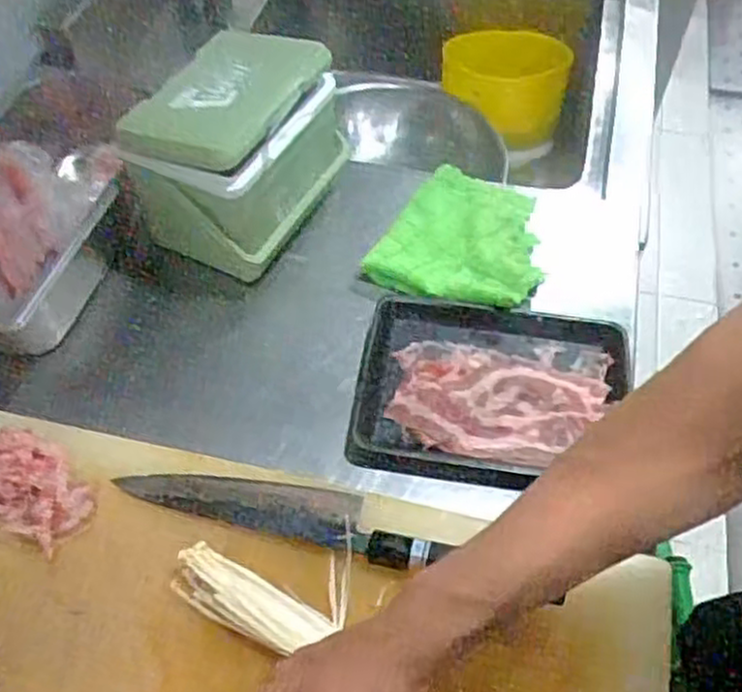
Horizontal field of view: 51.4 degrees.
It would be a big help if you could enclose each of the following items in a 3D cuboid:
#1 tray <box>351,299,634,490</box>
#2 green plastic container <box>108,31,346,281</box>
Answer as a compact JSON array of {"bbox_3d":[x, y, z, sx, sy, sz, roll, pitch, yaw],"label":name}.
[{"bbox_3d":[0.101,0.037,0.652,0.220,0.021,0.165,8,55,5],"label":"tray"},{"bbox_3d":[-0.115,-0.183,0.713,0.134,0.137,0.183,29,60,18],"label":"green plastic container"}]

